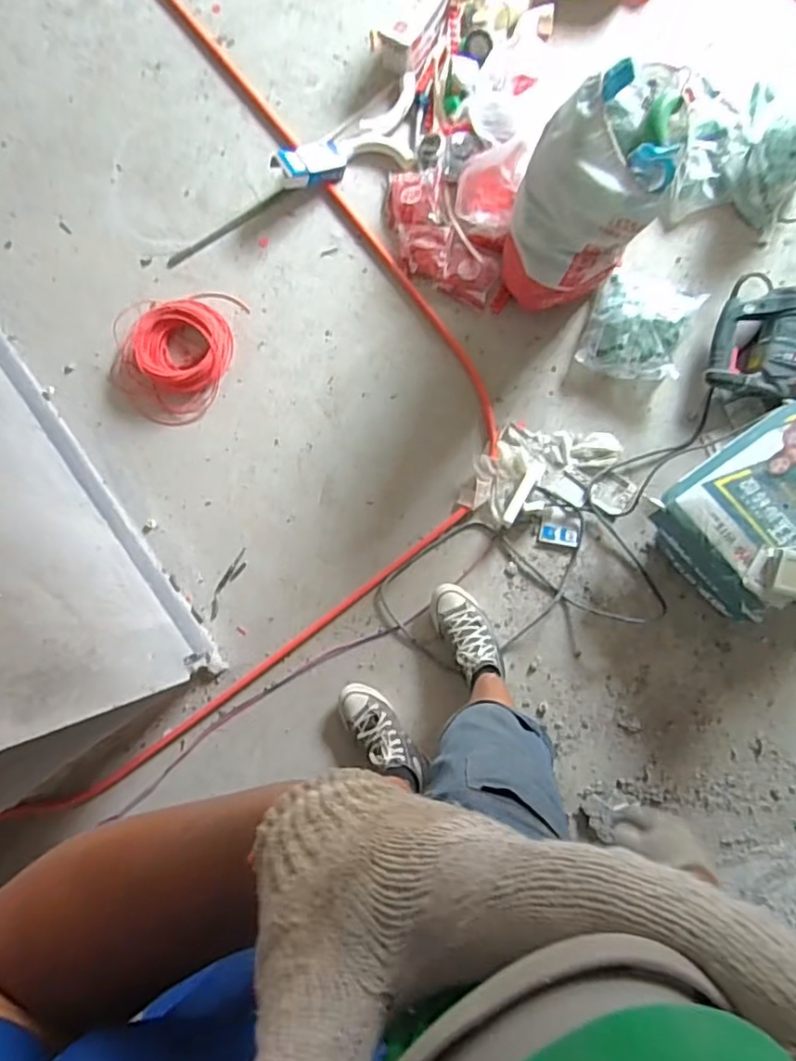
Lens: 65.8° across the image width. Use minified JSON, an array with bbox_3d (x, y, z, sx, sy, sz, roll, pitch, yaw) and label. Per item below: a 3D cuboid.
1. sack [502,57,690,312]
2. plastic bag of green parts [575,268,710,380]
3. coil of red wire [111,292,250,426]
[{"bbox_3d":[0.372,-0.654,1.236,0.251,0.427,0.228,9,85,3],"label":"sack"},{"bbox_3d":[0.564,-0.474,1.437,0.224,0.084,0.243,21,83,3],"label":"plastic bag of green parts"},{"bbox_3d":[-0.546,-0.435,1.481,0.289,0.055,0.343,17,86,4],"label":"coil of red wire"}]

